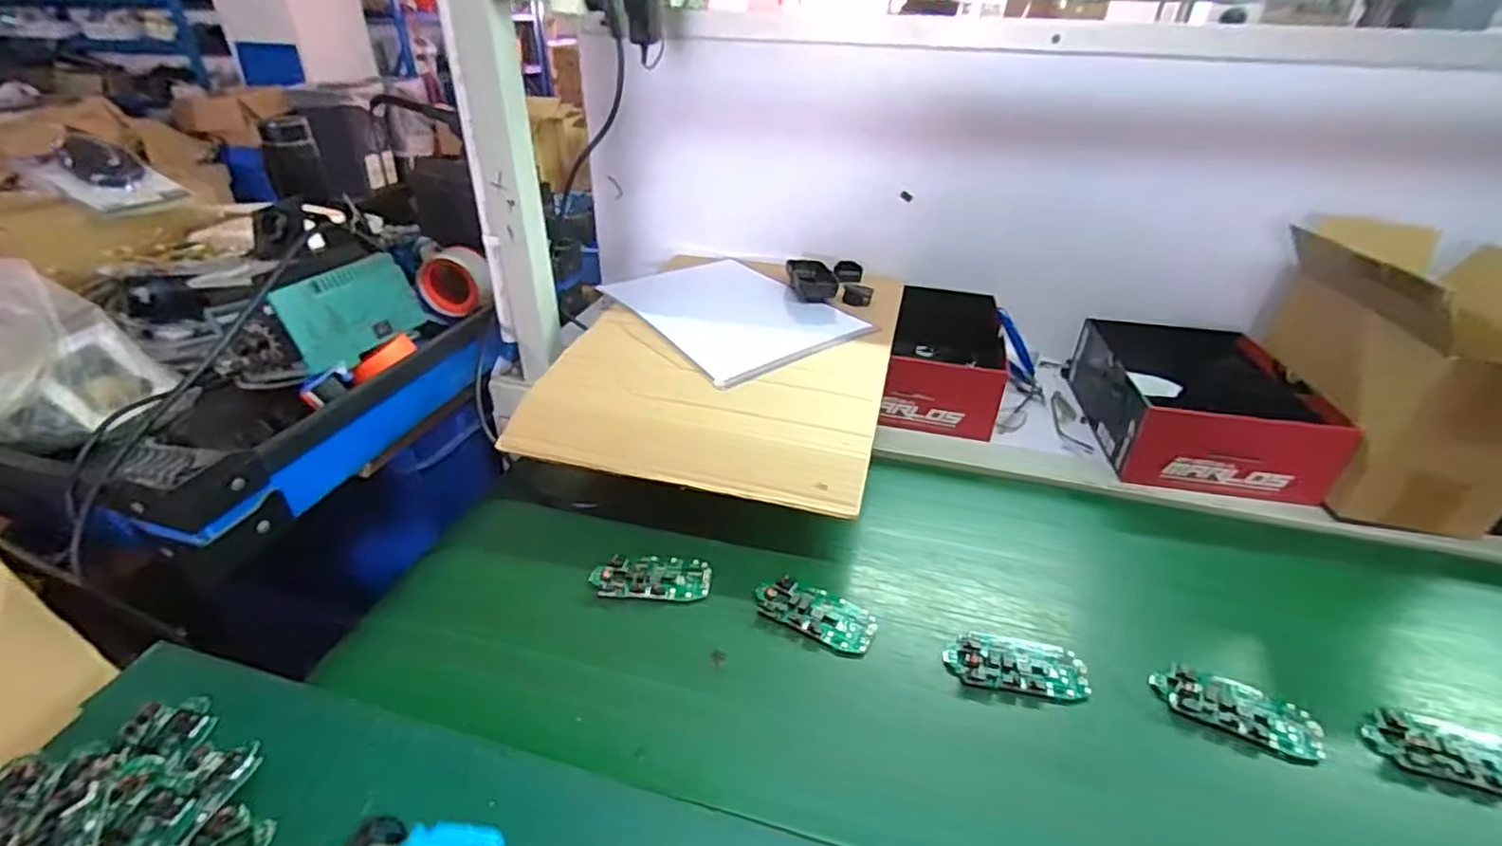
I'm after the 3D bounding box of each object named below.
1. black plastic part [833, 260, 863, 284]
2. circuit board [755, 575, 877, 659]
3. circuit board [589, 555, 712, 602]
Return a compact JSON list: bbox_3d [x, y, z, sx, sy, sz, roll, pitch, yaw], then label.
[{"bbox_3d":[0.135,-0.209,0.886,0.038,0.020,0.032,5,33,7],"label":"black plastic part"},{"bbox_3d":[0.053,0.150,0.514,0.095,0.013,0.051,19,37,26],"label":"circuit board"},{"bbox_3d":[-0.084,0.129,0.544,0.098,0.012,0.050,2,32,1],"label":"circuit board"}]

